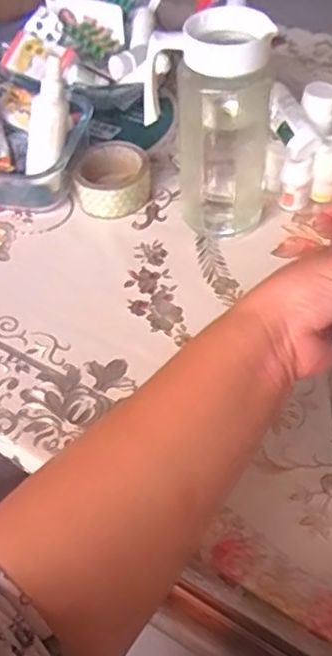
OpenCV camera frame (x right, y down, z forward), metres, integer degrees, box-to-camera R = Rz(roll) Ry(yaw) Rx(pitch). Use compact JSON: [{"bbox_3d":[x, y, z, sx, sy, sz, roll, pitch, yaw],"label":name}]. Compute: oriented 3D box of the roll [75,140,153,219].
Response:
[{"bbox_3d":[-0.059,-0.169,0.669,0.085,0.045,0.084,-2,50,2],"label":"roll"}]

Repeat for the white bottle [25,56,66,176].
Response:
[{"bbox_3d":[-0.121,-0.217,0.620,0.033,0.120,0.023,-16,47,-41],"label":"white bottle"}]

